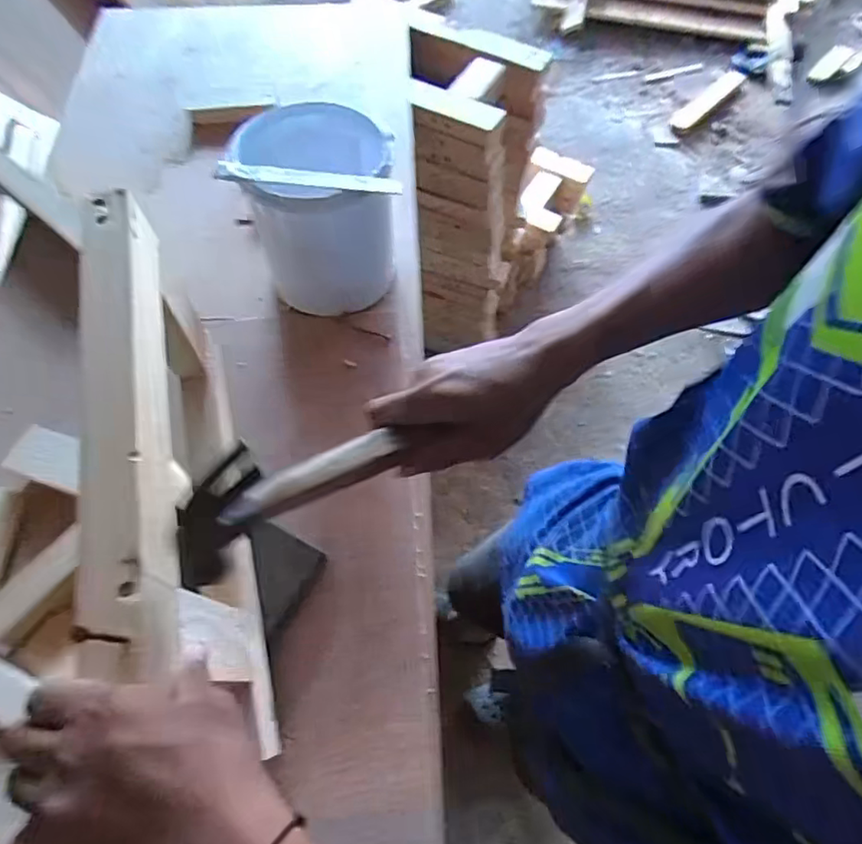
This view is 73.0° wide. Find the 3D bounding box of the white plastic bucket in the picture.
[{"bbox_3d":[-0.142,-0.272,0.742,0.180,0.189,0.186,-12,63,-7],"label":"white plastic bucket"}]

